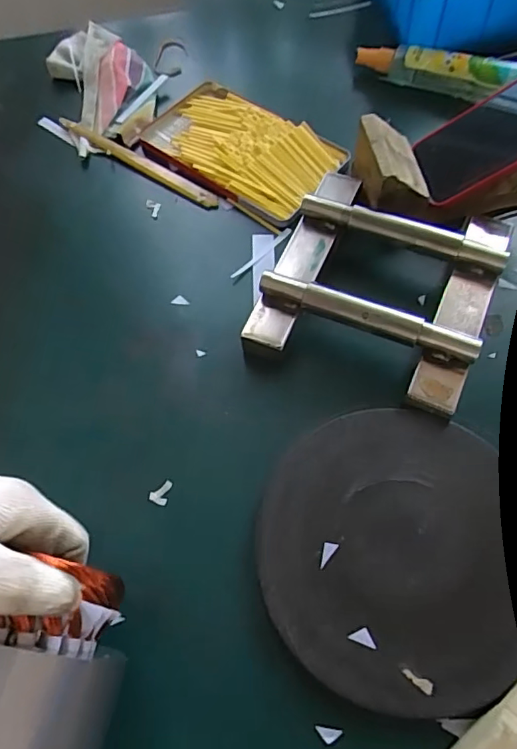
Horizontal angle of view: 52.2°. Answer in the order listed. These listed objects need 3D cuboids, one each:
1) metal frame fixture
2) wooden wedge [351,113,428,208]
[{"bbox_3d":[0.100,-0.075,0.440,0.176,0.033,0.175,20,66,13],"label":"metal frame fixture"},{"bbox_3d":[0.121,-0.191,0.485,0.060,0.054,0.082,-1,63,3],"label":"wooden wedge"}]

